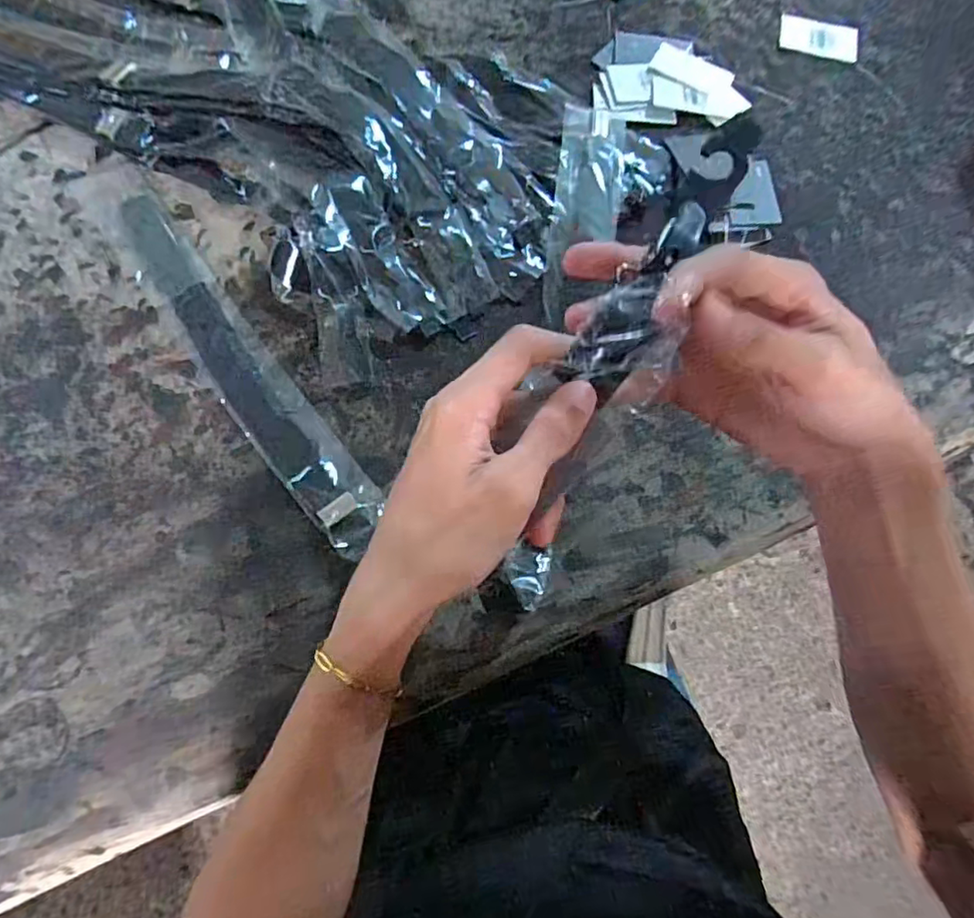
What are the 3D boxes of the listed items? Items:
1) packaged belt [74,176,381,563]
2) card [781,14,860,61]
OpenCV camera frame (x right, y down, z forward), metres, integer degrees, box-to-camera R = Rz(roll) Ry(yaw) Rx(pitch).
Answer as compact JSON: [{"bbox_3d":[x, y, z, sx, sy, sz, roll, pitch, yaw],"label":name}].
[{"bbox_3d":[-0.196,-0.089,0.455,0.051,0.009,0.373,-37,79,-11],"label":"packaged belt"},{"bbox_3d":[0.304,-0.385,0.555,0.070,0.004,0.049,15,75,2],"label":"card"}]

